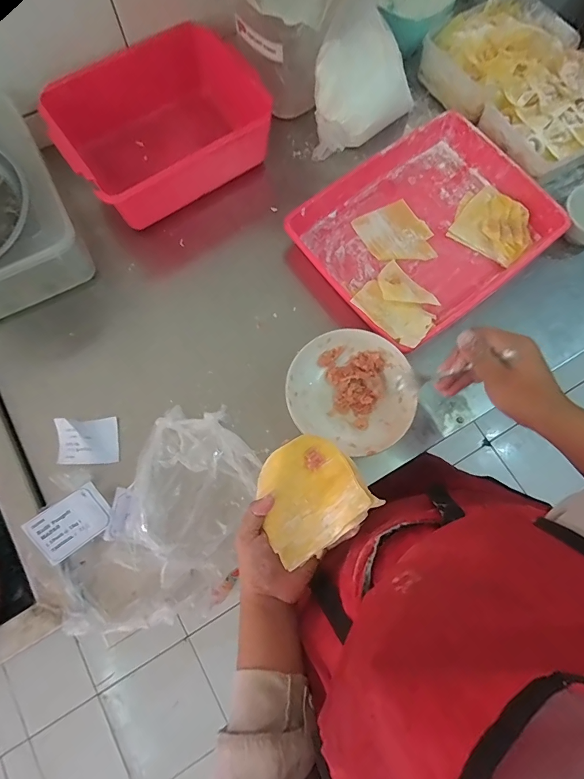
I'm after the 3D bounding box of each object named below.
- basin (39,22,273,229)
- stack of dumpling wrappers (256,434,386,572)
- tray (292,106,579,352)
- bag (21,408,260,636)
[{"bbox_3d":[-0.196,-0.411,0.614,0.302,0.098,0.220,-34,79,-9],"label":"basin"},{"bbox_3d":[0.019,0.116,0.432,0.117,0.035,0.117,-34,79,-10],"label":"stack of dumpling wrappers"},{"bbox_3d":[0.205,-0.246,0.609,0.355,0.050,0.271,-37,80,-10],"label":"tray"},{"bbox_3d":[-0.169,0.165,0.483,0.279,0.074,0.221,-30,79,-9],"label":"bag"}]

